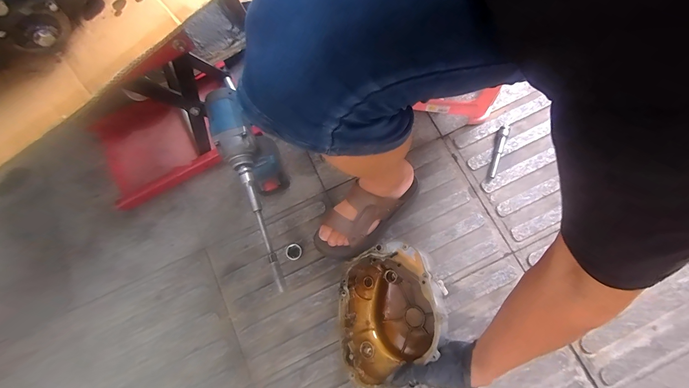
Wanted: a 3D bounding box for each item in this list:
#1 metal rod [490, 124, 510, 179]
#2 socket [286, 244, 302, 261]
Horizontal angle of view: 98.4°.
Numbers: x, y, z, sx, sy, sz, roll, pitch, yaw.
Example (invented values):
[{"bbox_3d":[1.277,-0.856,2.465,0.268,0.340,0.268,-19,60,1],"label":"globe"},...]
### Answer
[{"bbox_3d":[0.354,-0.098,0.676,0.020,0.018,0.126,14,78,5],"label":"metal rod"},{"bbox_3d":[-0.107,0.124,0.640,0.031,0.036,0.033,0,77,1],"label":"socket"}]

